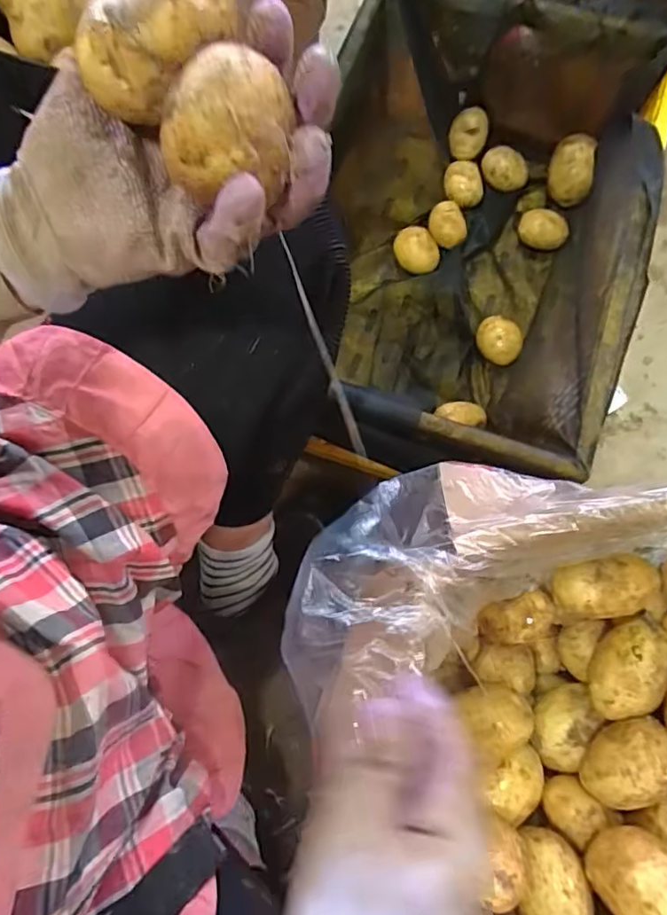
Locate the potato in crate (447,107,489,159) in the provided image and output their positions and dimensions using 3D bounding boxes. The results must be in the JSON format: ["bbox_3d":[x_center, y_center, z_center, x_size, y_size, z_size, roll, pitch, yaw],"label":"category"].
[{"bbox_3d":[0.195,-0.465,0.839,0.052,0.059,0.051,14,75,5],"label":"potato in crate"}]

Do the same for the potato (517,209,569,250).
[{"bbox_3d":[0.301,-0.326,0.834,0.067,0.040,0.043,30,77,9],"label":"potato"}]

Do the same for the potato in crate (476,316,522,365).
[{"bbox_3d":[0.222,-0.155,0.782,0.061,0.053,0.051,27,76,8],"label":"potato in crate"}]

